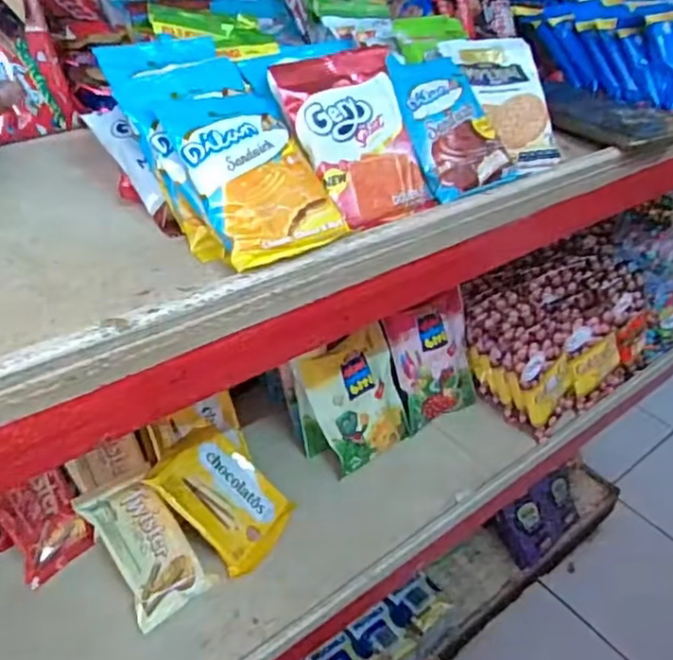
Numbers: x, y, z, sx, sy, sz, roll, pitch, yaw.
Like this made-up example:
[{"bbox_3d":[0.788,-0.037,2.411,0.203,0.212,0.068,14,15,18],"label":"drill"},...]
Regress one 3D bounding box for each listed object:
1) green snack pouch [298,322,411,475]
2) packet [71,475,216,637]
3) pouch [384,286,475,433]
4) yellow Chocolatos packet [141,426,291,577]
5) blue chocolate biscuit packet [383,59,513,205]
[{"bbox_3d":[0.025,0.076,0.719,0.110,0.118,0.081,-25,47,-34],"label":"green snack pouch"},{"bbox_3d":[-0.181,0.199,0.604,0.071,0.017,0.136,-27,69,-34],"label":"packet"},{"bbox_3d":[0.120,0.035,0.776,0.111,0.146,0.023,-18,13,-24],"label":"pouch"},{"bbox_3d":[-0.109,0.162,0.637,0.132,0.014,0.091,48,50,0],"label":"yellow Chocolatos packet"},{"bbox_3d":[0.071,-0.134,0.414,0.065,0.012,0.109,-10,73,-24],"label":"blue chocolate biscuit packet"}]

